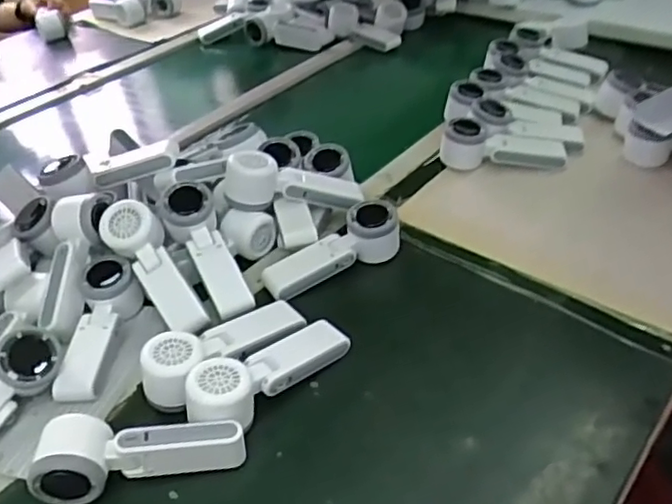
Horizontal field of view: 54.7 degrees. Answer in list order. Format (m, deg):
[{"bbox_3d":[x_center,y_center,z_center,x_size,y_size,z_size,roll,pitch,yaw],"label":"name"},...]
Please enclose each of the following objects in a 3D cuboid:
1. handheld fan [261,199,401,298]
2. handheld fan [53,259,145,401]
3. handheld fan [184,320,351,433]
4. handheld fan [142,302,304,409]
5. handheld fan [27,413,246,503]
[{"bbox_3d":[-0.005,-0.001,0.729,0.162,0.054,0.050,-24,44,-21],"label":"handheld fan"},{"bbox_3d":[-0.242,0.072,0.667,0.062,0.045,0.176,-4,40,0],"label":"handheld fan"},{"bbox_3d":[-0.058,0.113,0.604,0.161,0.045,0.056,-21,41,-39],"label":"handheld fan"},{"bbox_3d":[-0.107,0.086,0.627,0.168,0.057,0.055,-34,48,-30],"label":"handheld fan"},{"bbox_3d":[-0.162,0.164,0.545,0.164,0.050,0.056,-11,41,-8],"label":"handheld fan"}]

